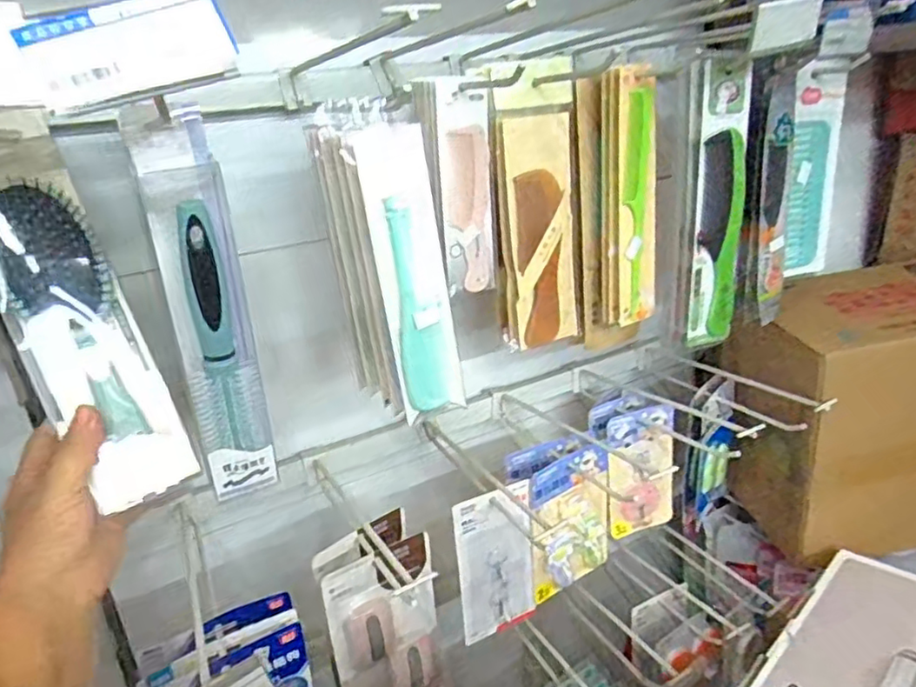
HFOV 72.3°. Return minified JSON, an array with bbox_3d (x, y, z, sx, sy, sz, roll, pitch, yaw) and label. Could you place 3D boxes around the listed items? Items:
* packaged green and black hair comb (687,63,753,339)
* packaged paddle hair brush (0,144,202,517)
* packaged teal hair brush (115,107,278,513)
[{"bbox_3d":[0.258,-0.132,0.613,0.069,0.259,0.024,-21,24,-37],"label":"packaged green and black hair comb"},{"bbox_3d":[-0.269,-0.014,0.444,0.048,0.259,0.068,-21,5,42],"label":"packaged paddle hair brush"},{"bbox_3d":[-0.166,-0.021,0.422,0.049,0.259,0.032,-14,21,-21],"label":"packaged teal hair brush"}]

